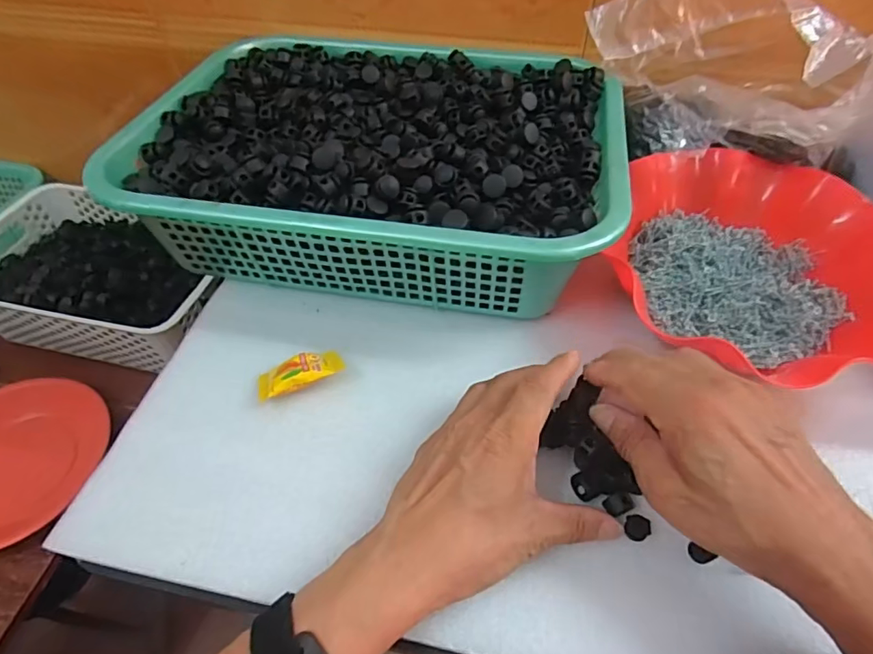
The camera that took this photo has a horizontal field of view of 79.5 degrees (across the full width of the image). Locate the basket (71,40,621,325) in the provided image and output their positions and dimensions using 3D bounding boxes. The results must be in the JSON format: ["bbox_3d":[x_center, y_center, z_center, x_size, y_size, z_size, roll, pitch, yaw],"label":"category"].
[{"bbox_3d":[-0.047,-0.146,0.453,0.386,0.087,0.298,8,51,7],"label":"basket"}]

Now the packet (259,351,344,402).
[{"bbox_3d":[-0.096,0.032,0.370,0.060,0.019,0.028,-20,54,-15],"label":"packet"}]

